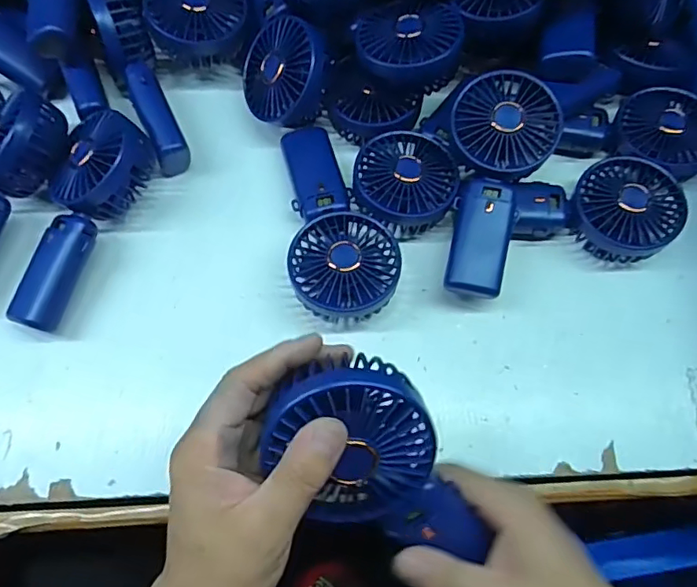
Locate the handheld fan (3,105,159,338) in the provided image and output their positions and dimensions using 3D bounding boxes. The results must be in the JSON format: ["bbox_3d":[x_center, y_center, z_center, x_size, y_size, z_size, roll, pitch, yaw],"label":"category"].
[{"bbox_3d":[-0.220,-0.060,0.433,0.067,0.072,0.174,22,71,7],"label":"handheld fan"}]

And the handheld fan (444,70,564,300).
[{"bbox_3d":[0.116,-0.087,0.437,0.081,0.034,0.179,13,84,5],"label":"handheld fan"}]

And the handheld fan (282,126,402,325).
[{"bbox_3d":[-0.007,-0.065,0.451,0.086,0.047,0.180,-5,70,-3],"label":"handheld fan"}]

